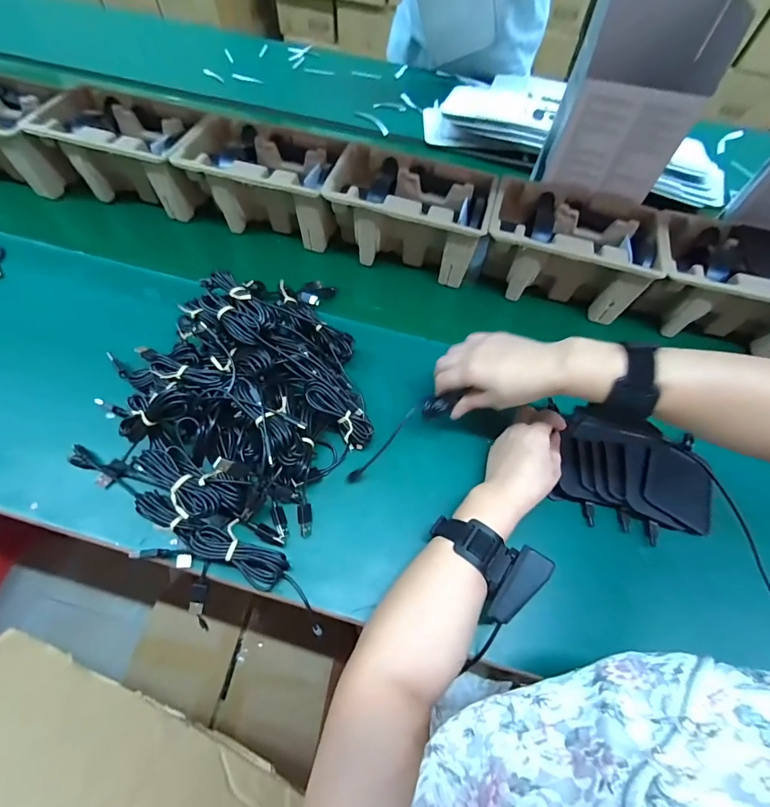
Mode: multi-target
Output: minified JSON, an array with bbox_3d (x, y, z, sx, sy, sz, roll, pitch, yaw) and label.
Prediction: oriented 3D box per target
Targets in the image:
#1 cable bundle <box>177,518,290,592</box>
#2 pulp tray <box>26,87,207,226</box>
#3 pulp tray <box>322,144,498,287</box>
[{"bbox_3d":[-0.142,0.138,0.370,0.104,0.026,0.039,27,60,-4],"label":"cable bundle"},{"bbox_3d":[-0.378,-0.392,0.620,0.239,0.108,0.144,16,60,6],"label":"pulp tray"},{"bbox_3d":[0.038,-0.277,0.583,0.221,0.105,0.139,13,59,5],"label":"pulp tray"}]

